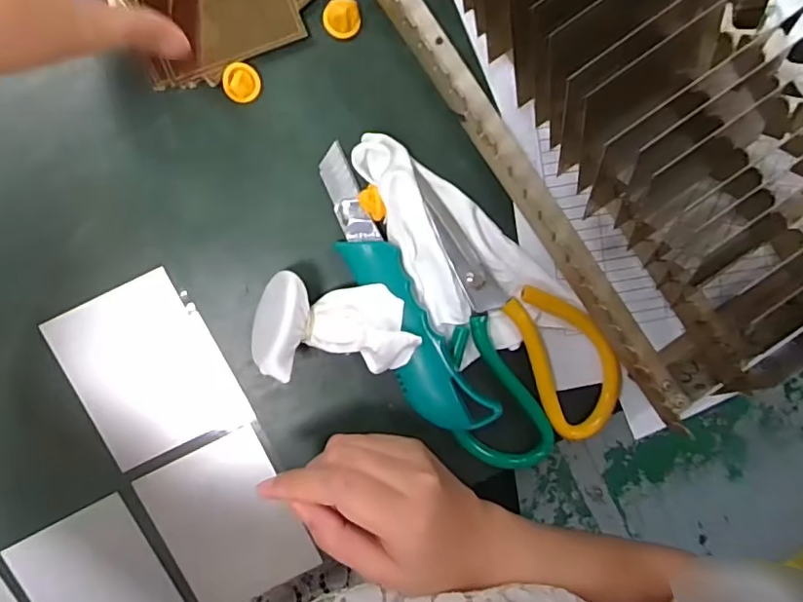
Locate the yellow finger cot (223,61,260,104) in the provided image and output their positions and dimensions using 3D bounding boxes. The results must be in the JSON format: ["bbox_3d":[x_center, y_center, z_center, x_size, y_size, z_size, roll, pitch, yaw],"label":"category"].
[{"bbox_3d":[-0.090,-0.123,0.313,0.020,0.007,0.020,0,96,-4],"label":"yellow finger cot"}]

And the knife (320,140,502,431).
[{"bbox_3d":[-0.007,0.000,0.324,0.041,0.028,0.178,-32,98,0],"label":"knife"}]

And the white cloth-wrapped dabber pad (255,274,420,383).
[{"bbox_3d":[-0.035,0.015,0.316,0.085,0.051,0.053,8,96,-5],"label":"white cloth-wrapped dabber pad"}]

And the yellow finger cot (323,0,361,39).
[{"bbox_3d":[-0.034,-0.158,0.311,0.020,0.012,0.017,6,96,-5],"label":"yellow finger cot"}]

